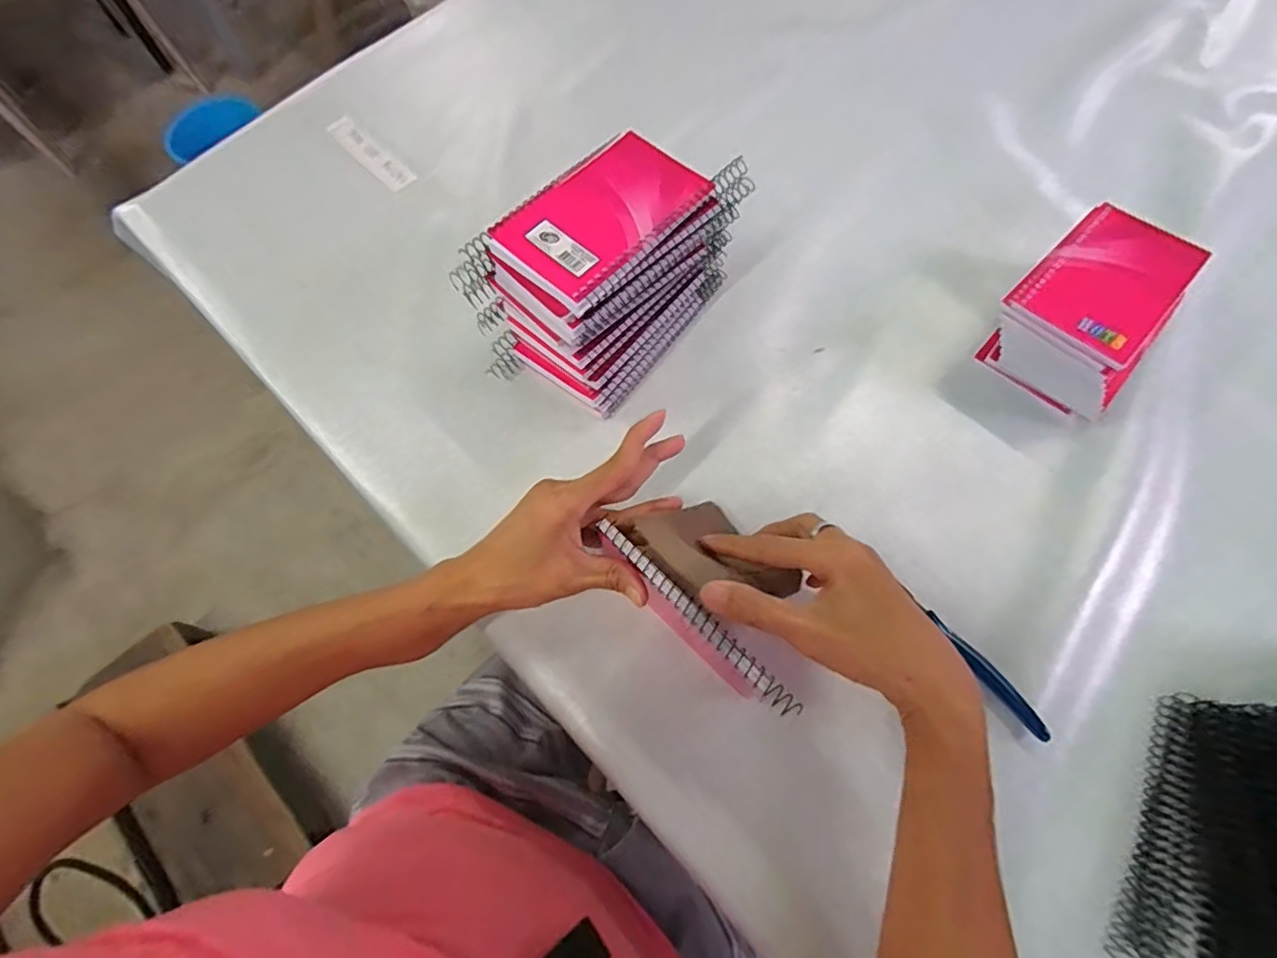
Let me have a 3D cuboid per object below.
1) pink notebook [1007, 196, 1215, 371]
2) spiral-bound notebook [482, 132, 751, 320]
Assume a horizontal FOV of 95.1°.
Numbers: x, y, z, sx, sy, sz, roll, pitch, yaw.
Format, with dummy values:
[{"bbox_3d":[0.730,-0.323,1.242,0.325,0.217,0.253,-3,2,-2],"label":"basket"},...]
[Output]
[{"bbox_3d":[0.333,-0.142,0.413,0.084,0.009,0.129,42,74,17],"label":"pink notebook"},{"bbox_3d":[-0.017,-0.181,0.385,0.089,0.011,0.155,40,74,16],"label":"spiral-bound notebook"}]

